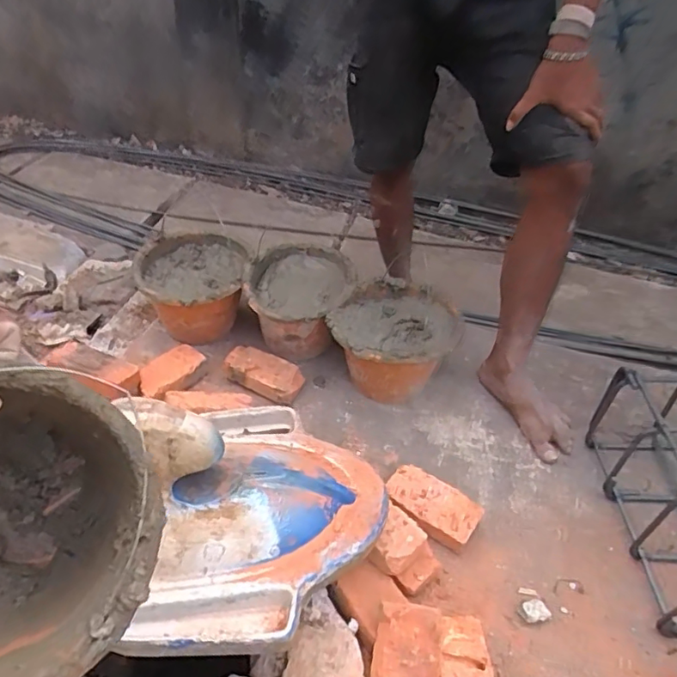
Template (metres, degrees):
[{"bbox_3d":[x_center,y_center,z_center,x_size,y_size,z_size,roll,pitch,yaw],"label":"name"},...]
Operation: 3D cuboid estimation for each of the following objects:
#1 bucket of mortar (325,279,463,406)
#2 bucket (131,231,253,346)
[{"bbox_3d":[0.108,0.032,1.134,0.230,0.193,0.230,3,44,-3],"label":"bucket of mortar"},{"bbox_3d":[-0.313,-0.086,1.211,0.230,0.182,0.248,3,44,-3],"label":"bucket"}]

